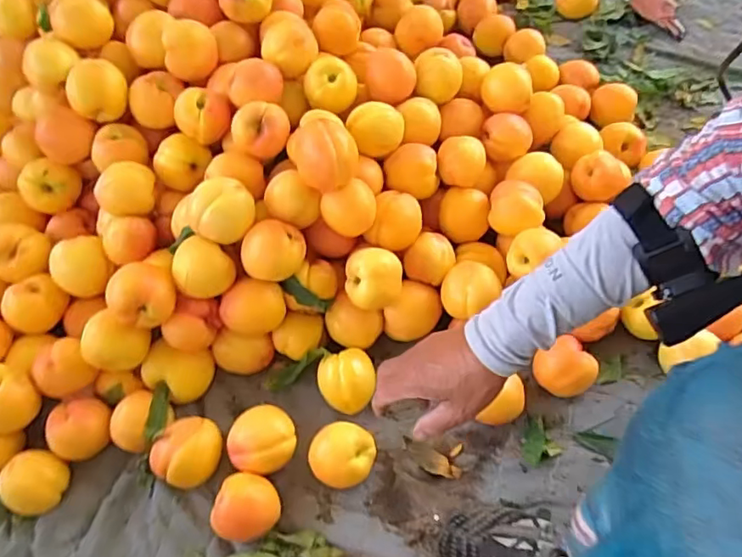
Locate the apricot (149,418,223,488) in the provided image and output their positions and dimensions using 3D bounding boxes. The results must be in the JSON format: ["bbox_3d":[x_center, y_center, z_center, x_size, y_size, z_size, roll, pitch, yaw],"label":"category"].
[{"bbox_3d":[-0.187,0.182,0.578,0.057,0.049,0.069,24,60,19],"label":"apricot"}]

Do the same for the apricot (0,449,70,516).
[{"bbox_3d":[-0.344,0.211,0.570,0.049,0.050,0.059,16,58,14],"label":"apricot"}]

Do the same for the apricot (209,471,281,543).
[{"bbox_3d":[-0.119,0.226,0.546,0.060,0.045,0.059,-2,56,3],"label":"apricot"}]

